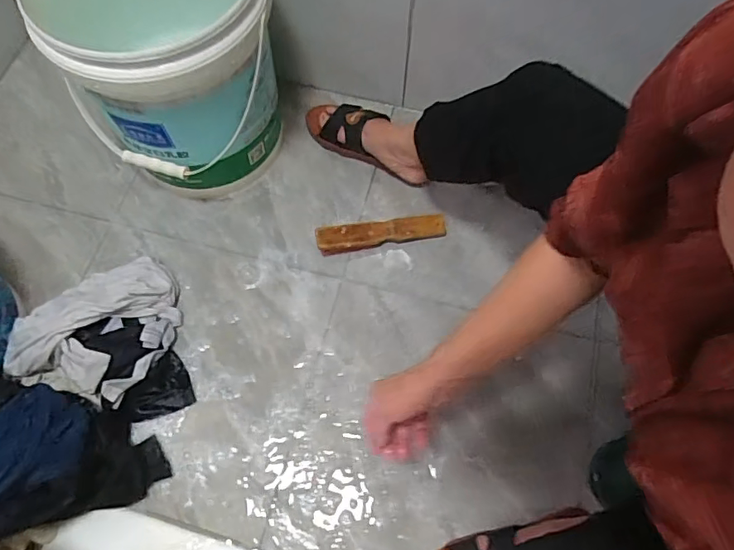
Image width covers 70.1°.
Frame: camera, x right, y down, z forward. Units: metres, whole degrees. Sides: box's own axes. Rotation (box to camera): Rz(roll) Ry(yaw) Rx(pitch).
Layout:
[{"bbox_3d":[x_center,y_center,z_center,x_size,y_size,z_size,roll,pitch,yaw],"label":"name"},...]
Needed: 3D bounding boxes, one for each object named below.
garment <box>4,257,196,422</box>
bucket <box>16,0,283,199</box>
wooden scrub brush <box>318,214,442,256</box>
[{"bbox_3d":[-0.389,0.096,0.752,0.222,0.083,0.226,-13,68,-6],"label":"garment"},{"bbox_3d":[-0.284,-0.319,0.787,0.279,0.344,0.302,0,66,0],"label":"bucket"},{"bbox_3d":[0.025,-0.072,0.856,0.213,0.033,0.044,-8,68,-4],"label":"wooden scrub brush"}]

